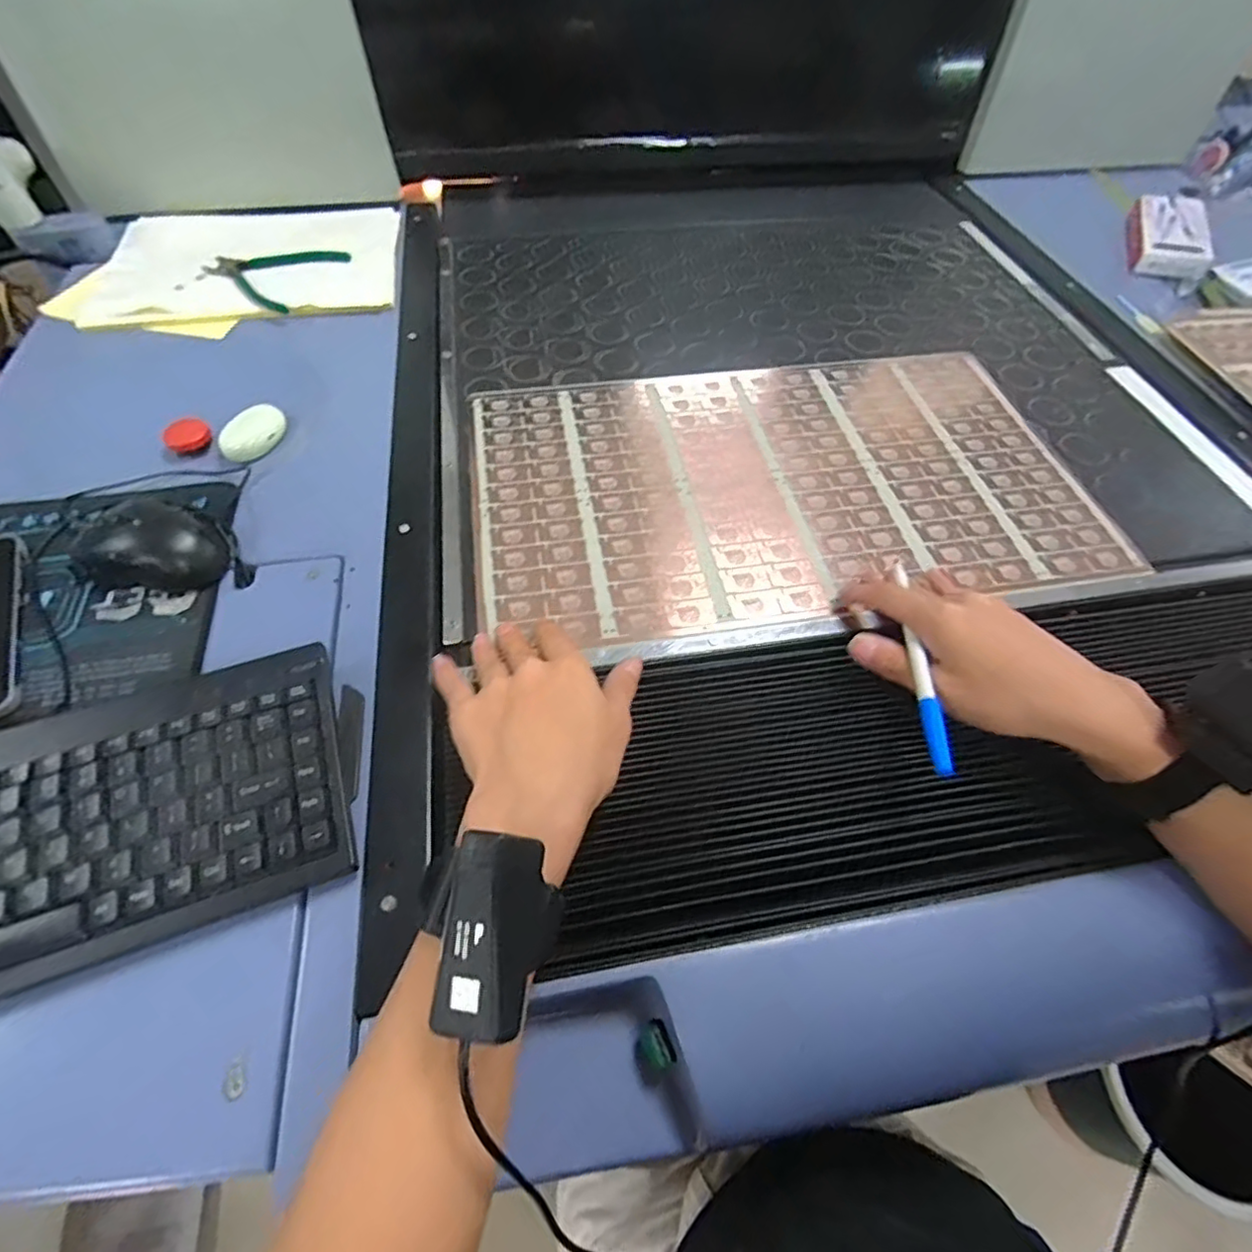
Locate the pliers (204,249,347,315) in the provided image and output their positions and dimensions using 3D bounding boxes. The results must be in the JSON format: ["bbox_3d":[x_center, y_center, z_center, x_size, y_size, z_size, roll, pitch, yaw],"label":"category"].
[{"bbox_3d":[-0.394,-0.394,0.680,0.133,0.011,0.122,19,58,11],"label":"pliers"}]

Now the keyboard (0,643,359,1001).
[{"bbox_3d":[-0.305,0.112,0.335,0.288,0.026,0.152,-16,58,-13],"label":"keyboard"}]

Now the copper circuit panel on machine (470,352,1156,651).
[{"bbox_3d":[0.128,-0.128,0.526,0.497,0.007,0.283,-7,57,-6],"label":"copper circuit panel on machine"}]

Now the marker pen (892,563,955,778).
[{"bbox_3d":[0.179,0.017,0.377,0.009,0.011,0.170,9,46,4],"label":"marker pen"}]

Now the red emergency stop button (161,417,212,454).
[{"bbox_3d":[-0.405,-0.177,0.568,0.037,0.013,0.037,-35,64,-22],"label":"red emergency stop button"}]

